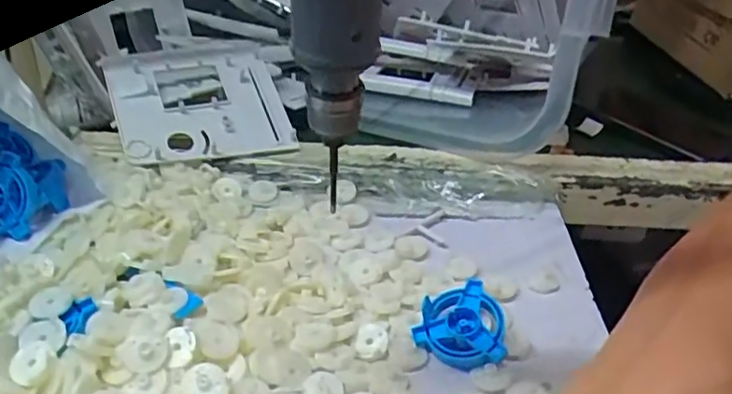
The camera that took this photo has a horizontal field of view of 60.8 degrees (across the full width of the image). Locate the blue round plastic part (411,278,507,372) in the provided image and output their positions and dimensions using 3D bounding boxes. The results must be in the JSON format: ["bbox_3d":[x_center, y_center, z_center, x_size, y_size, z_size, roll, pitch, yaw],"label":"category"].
[{"bbox_3d":[0.056,0.077,0.374,0.053,0.015,0.052,-15,51,1],"label":"blue round plastic part"}]

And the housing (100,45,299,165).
[{"bbox_3d":[-0.147,-0.087,0.551,0.144,0.020,0.128,-9,61,-20],"label":"housing"}]

